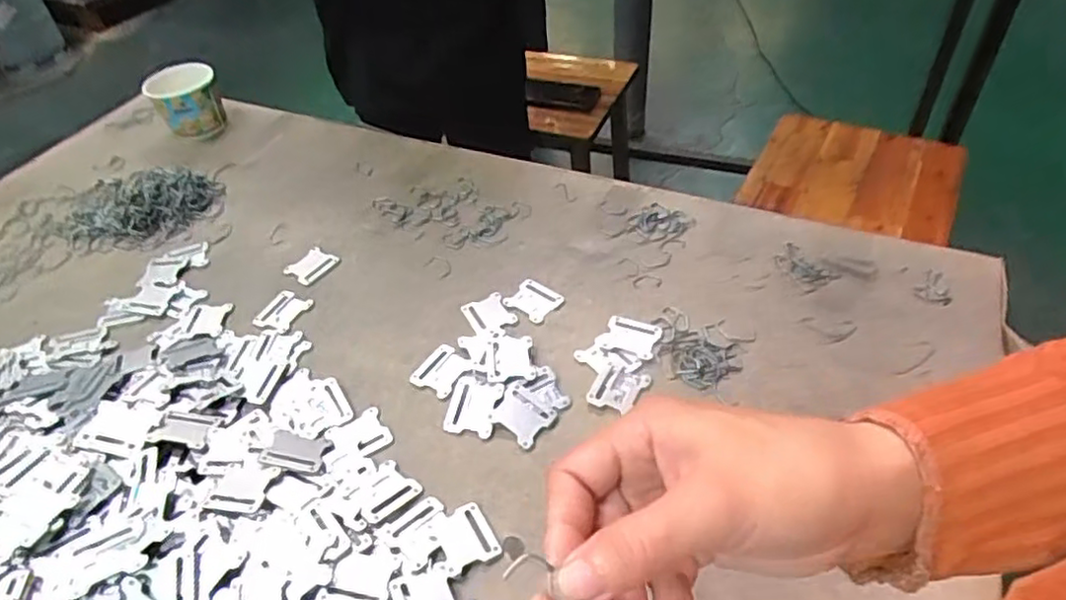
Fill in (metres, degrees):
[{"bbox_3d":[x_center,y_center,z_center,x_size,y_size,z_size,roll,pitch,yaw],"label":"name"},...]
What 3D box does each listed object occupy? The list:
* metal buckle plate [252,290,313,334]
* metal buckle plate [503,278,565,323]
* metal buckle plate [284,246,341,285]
[{"bbox_3d":[-0.259,0.012,0.686,0.043,0.005,0.051,19,50,22],"label":"metal buckle plate"},{"bbox_3d":[0.001,0.001,0.676,0.048,0.004,0.043,32,64,23],"label":"metal buckle plate"},{"bbox_3d":[-0.246,-0.040,0.740,0.051,0.009,0.041,-37,53,-27],"label":"metal buckle plate"}]

